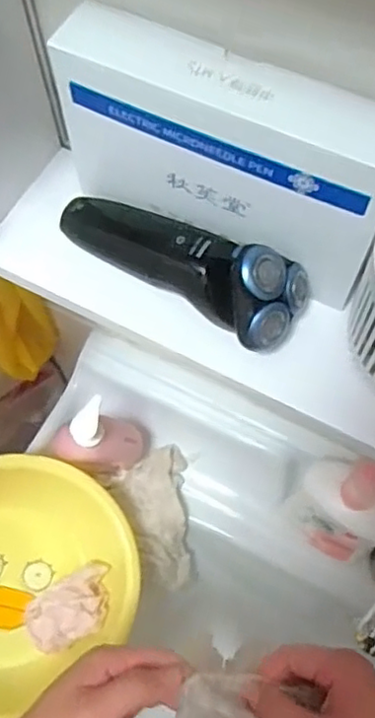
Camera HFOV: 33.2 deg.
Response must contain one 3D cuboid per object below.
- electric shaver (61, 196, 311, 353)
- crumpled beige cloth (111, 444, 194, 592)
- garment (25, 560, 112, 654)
[{"bbox_3d":[-0.004,-0.067,0.365,0.157,0.047,0.055,34,69,15],"label":"electric shaver"},{"bbox_3d":[-0.032,0.182,0.688,0.086,0.063,0.157,-12,87,-6],"label":"crumpled beige cloth"},{"bbox_3d":[-0.110,0.241,0.610,0.088,0.029,0.057,-31,68,-14],"label":"garment"}]

